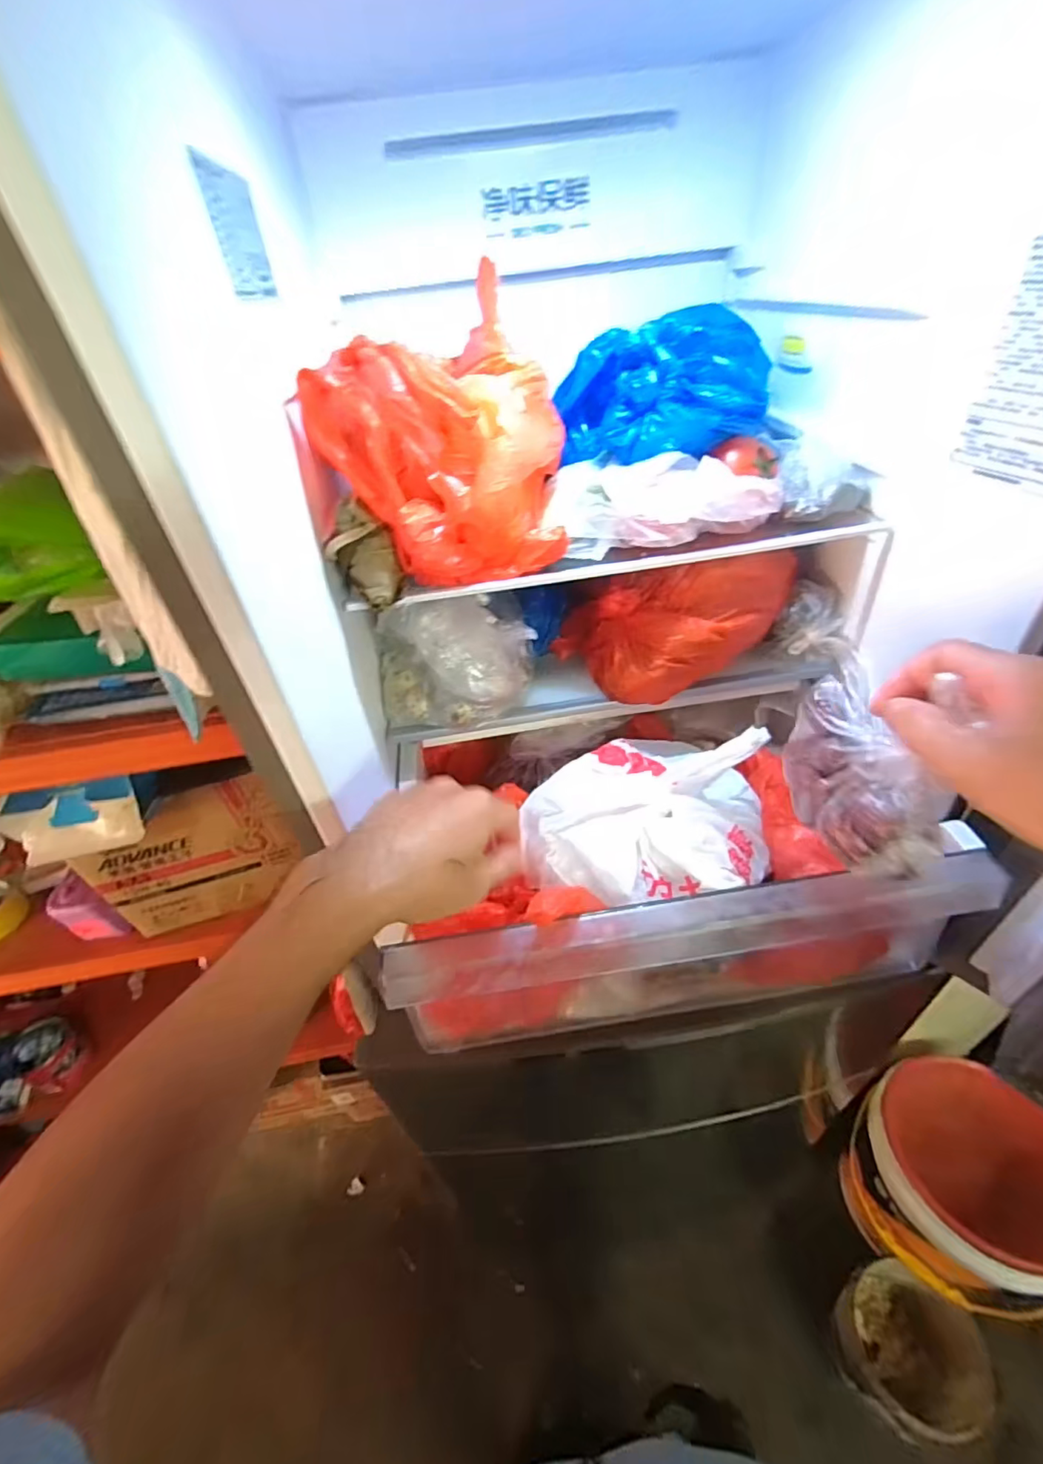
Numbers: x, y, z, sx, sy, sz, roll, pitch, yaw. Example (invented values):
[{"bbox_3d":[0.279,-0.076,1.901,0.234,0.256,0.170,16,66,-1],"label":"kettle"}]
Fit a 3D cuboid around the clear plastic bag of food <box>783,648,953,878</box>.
[{"bbox_3d":[0.196,0.018,0.320,0.052,0.071,0.118,-3,40,4],"label":"clear plastic bag of food"}]

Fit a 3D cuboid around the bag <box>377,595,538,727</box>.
[{"bbox_3d":[-0.060,-0.071,0.505,0.146,0.096,0.103,-14,41,-9],"label":"bag"}]

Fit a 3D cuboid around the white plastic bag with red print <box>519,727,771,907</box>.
[{"bbox_3d":[0.101,0.062,0.438,0.192,0.080,0.137,-1,40,6],"label":"white plastic bag with red print"}]

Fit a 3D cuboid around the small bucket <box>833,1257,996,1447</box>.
[{"bbox_3d":[0.729,1.177,1.048,0.219,0.178,0.230,-4,40,3],"label":"small bucket"}]

